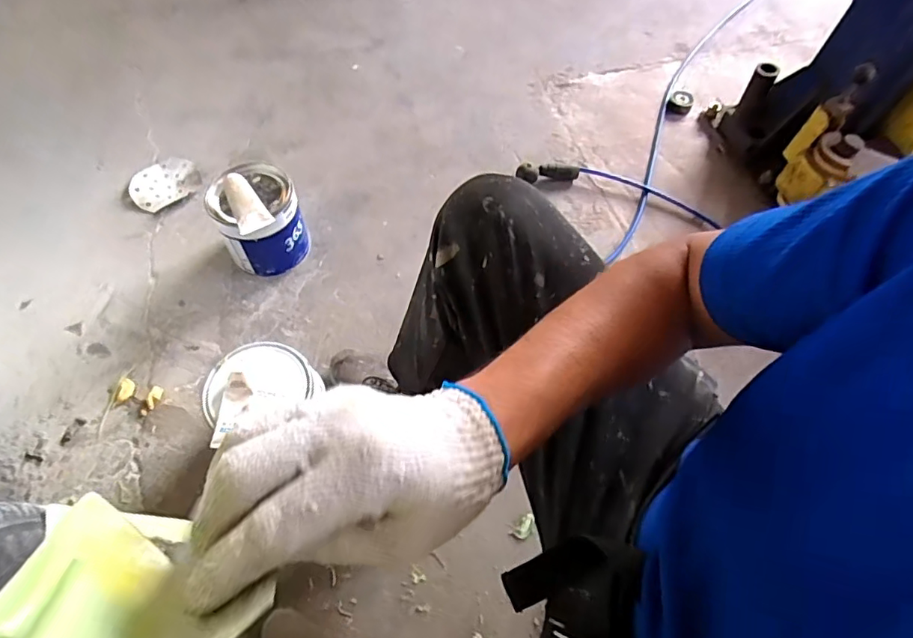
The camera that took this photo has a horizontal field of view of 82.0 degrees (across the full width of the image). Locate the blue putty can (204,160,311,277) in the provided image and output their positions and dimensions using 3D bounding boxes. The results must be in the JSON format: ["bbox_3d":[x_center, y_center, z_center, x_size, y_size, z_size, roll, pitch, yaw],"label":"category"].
[{"bbox_3d":[-0.363,-0.179,0.981,0.143,0.166,0.167,-24,64,-17],"label":"blue putty can"}]

